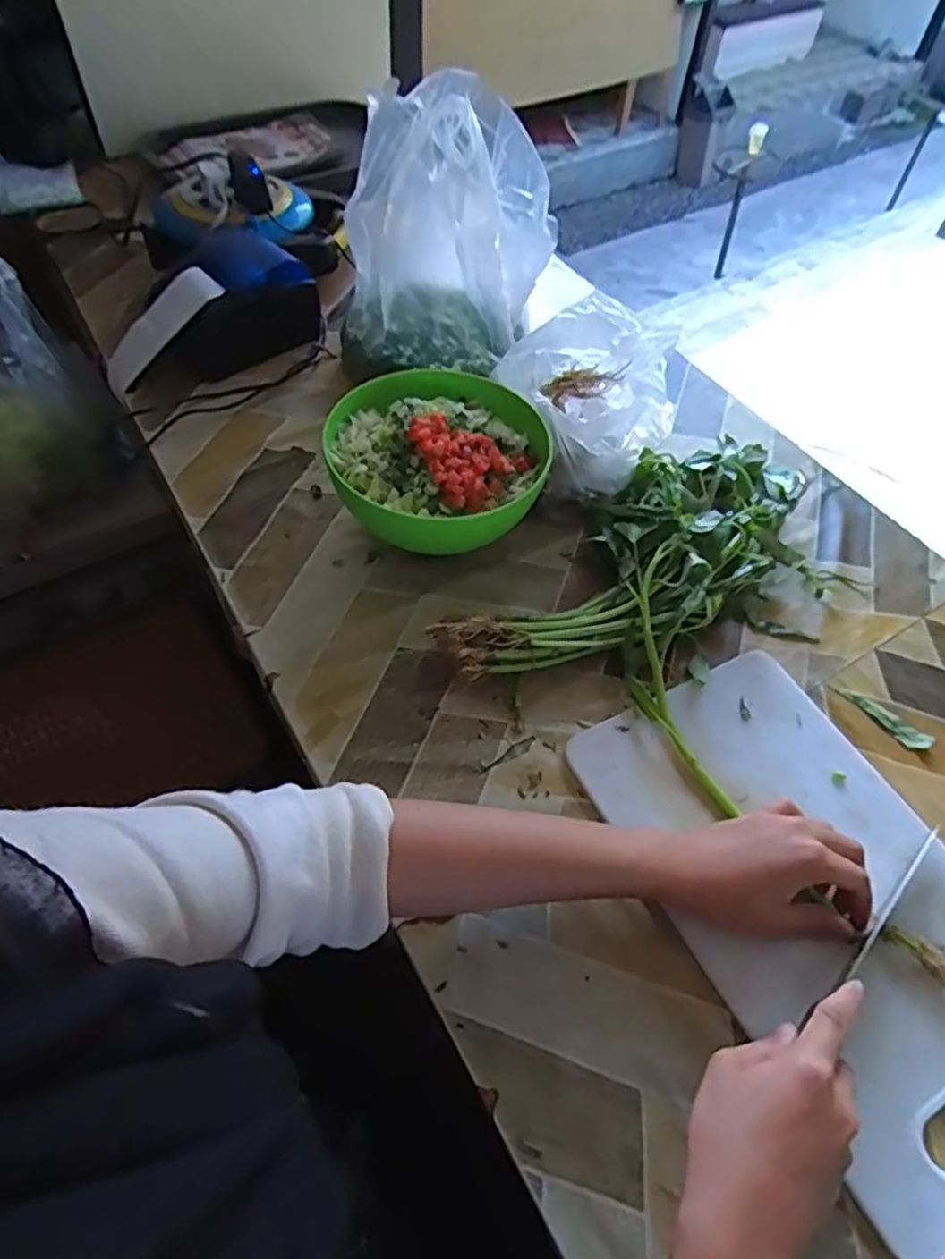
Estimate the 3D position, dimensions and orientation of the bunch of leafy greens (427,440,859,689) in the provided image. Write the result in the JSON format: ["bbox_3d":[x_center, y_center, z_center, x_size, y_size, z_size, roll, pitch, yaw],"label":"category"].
[{"bbox_3d":[0.145,-0.060,0.581,0.377,0.060,0.187,-16,57,-15],"label":"bunch of leafy greens"}]

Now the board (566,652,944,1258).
[{"bbox_3d":[0.228,0.170,0.453,0.194,0.012,0.324,-22,59,-18],"label":"board"}]

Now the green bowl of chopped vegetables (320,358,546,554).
[{"bbox_3d":[-0.029,-0.140,0.600,0.178,0.100,0.176,2,54,-2],"label":"green bowl of chopped vegetables"}]

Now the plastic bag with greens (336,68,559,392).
[{"bbox_3d":[-0.031,-0.388,0.672,0.192,0.200,0.147,1,54,-3],"label":"plastic bag with greens"}]

